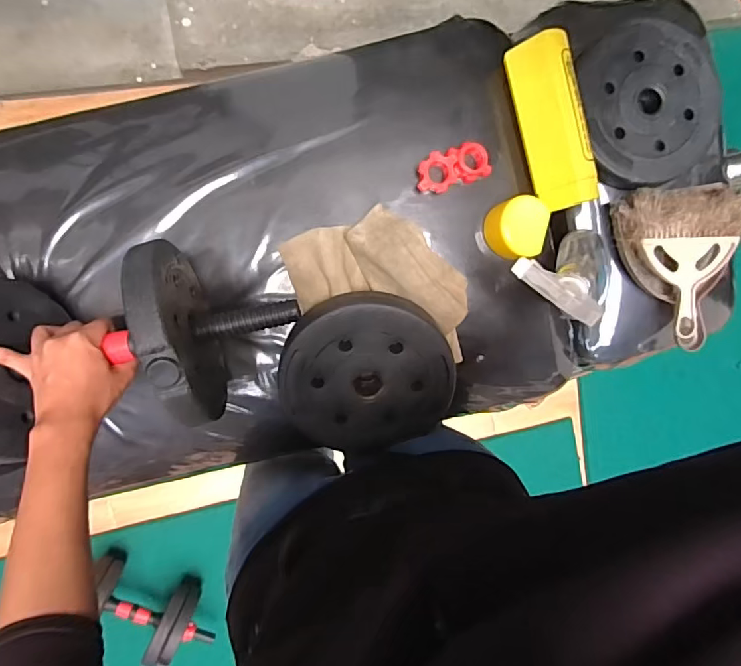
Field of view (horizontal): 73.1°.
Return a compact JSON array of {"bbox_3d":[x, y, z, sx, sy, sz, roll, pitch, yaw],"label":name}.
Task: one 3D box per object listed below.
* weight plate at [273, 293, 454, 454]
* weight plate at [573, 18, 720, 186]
[{"bbox_3d":[-0.004,0.046,0.554,0.185,0.027,0.180,-1,117,-3],"label":"weight plate"},{"bbox_3d":[0.330,-0.269,0.583,0.171,0.026,0.184,-7,97,-6],"label":"weight plate"}]

